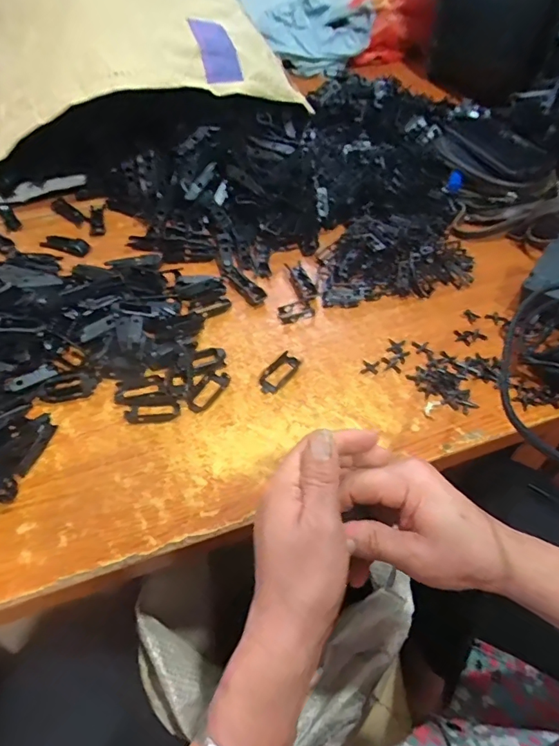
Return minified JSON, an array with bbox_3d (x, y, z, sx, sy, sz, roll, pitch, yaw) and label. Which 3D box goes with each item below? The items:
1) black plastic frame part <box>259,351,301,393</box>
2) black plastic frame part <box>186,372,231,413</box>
[{"bbox_3d":[0.000,-0.001,0.456,0.024,0.010,0.051,28,54,21],"label":"black plastic frame part"},{"bbox_3d":[-0.067,0.018,0.448,0.020,0.004,0.050,26,53,19],"label":"black plastic frame part"}]

